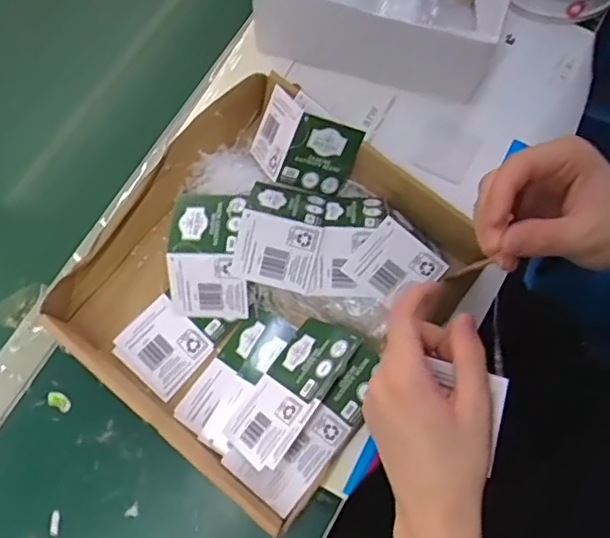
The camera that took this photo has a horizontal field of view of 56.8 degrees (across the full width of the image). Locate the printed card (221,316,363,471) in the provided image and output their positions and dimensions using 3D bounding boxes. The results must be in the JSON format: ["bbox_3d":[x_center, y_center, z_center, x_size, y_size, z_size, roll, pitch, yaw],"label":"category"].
[{"bbox_3d":[-0.012,0.100,0.483,0.134,0.010,0.072,-51,34,-10],"label":"printed card"}]

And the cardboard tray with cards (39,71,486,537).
[{"bbox_3d":[-0.036,0.008,0.505,0.298,0.094,0.306,38,77,12],"label":"cardboard tray with cards"}]

